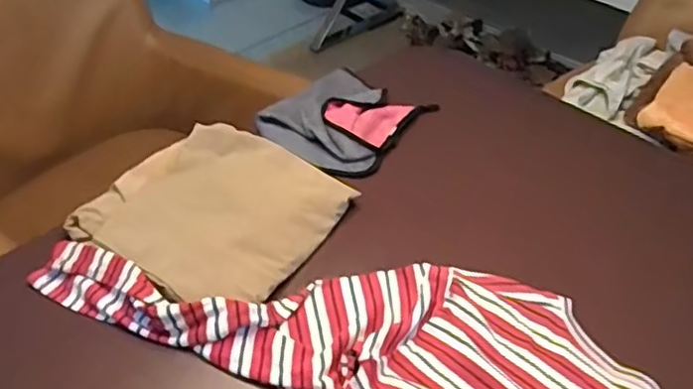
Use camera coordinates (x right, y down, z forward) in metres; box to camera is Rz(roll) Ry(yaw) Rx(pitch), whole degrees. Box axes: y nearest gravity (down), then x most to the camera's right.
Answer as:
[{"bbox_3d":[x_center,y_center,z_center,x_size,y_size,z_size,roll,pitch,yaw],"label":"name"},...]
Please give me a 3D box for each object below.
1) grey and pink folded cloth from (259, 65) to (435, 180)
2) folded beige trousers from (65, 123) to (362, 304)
[{"bbox_3d":[0.000,-0.114,0.937,0.175,0.033,0.204,27,46,24],"label":"grey and pink folded cloth"},{"bbox_3d":[-0.156,0.014,0.748,0.250,0.040,0.238,22,44,19],"label":"folded beige trousers"}]

